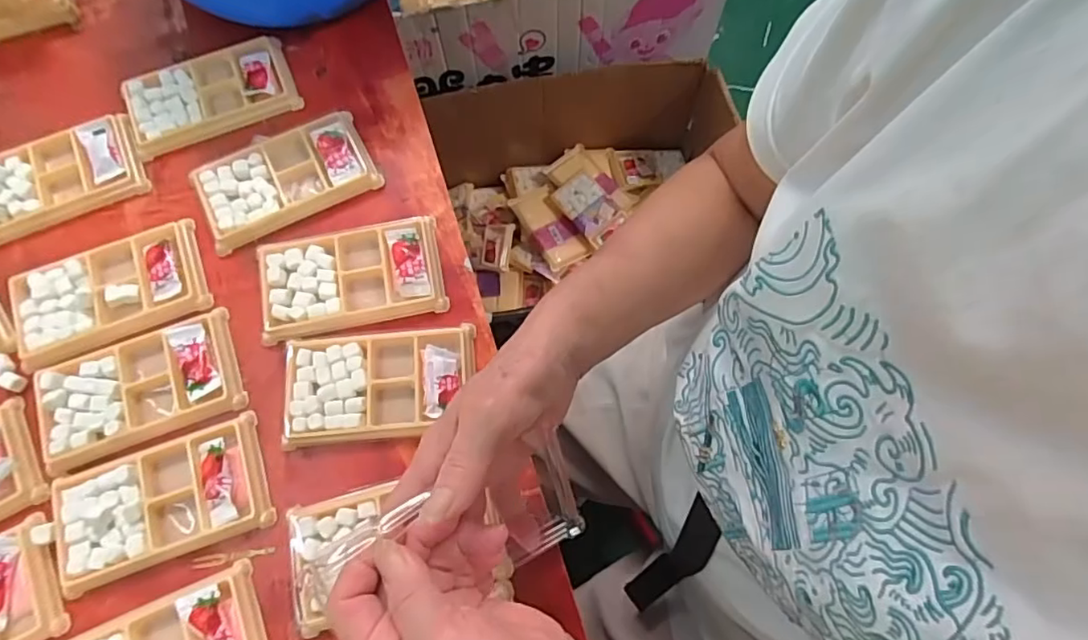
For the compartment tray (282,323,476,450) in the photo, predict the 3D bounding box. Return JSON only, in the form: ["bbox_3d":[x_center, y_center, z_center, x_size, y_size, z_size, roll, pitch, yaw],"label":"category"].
[{"bbox_3d":[-0.117,0.045,0.417,0.132,0.012,0.077,-5,73,-2],"label":"compartment tray"}]

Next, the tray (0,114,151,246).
[{"bbox_3d":[-0.397,-0.113,0.466,0.134,0.013,0.074,-23,75,-8],"label":"tray"}]

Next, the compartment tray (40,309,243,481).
[{"bbox_3d":[-0.291,0.048,0.418,0.134,0.017,0.078,-20,74,-7],"label":"compartment tray"}]

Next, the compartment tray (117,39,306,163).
[{"bbox_3d":[-0.285,-0.193,0.494,0.134,0.016,0.076,-24,75,-8],"label":"compartment tray"}]

